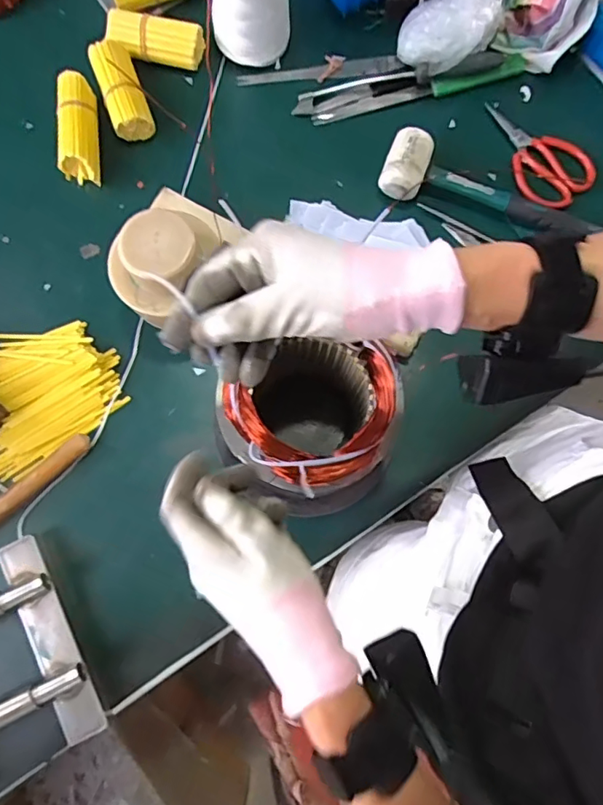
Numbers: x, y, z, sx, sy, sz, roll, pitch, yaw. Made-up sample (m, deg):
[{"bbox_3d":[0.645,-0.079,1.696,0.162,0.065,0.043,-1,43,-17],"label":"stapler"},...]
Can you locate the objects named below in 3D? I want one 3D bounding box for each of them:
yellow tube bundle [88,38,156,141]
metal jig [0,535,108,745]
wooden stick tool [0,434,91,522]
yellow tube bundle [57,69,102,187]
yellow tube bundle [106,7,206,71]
[{"bbox_3d":[-0.217,-0.374,0.653,0.047,0.040,0.115,-20,79,-5],"label":"yellow tube bundle"},{"bbox_3d":[-0.304,0.256,0.519,0.176,0.045,0.192,-27,79,-6],"label":"metal jig"},{"bbox_3d":[-0.321,0.117,0.555,0.244,0.022,0.022,-40,81,-8],"label":"wooden stick tool"},{"bbox_3d":[-0.264,-0.324,0.644,0.048,0.046,0.127,-5,78,-2],"label":"yellow tube bundle"},{"bbox_3d":[-0.178,-0.443,0.668,0.116,0.042,0.045,9,78,1],"label":"yellow tube bundle"}]

